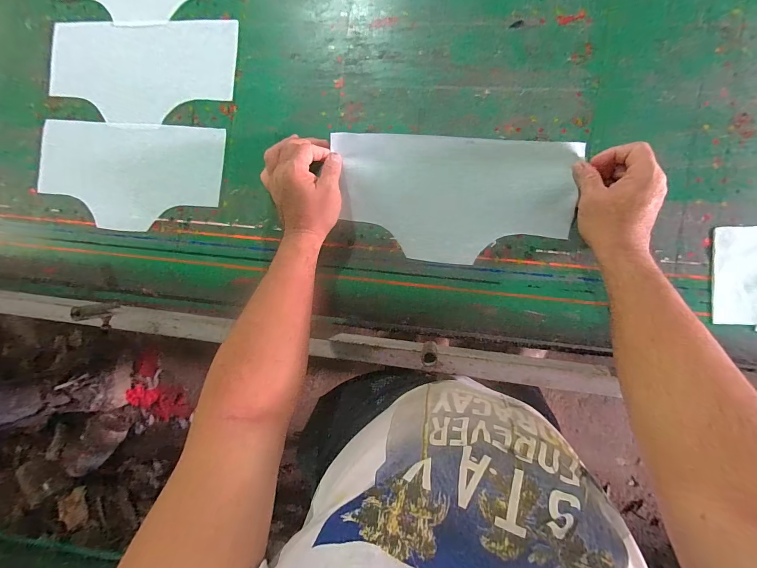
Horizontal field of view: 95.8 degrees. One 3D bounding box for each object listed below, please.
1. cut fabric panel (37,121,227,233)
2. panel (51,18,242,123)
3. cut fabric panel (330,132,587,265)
[{"bbox_3d":[-0.408,-0.173,0.553,0.328,0.011,0.165,7,93,8],"label":"cut fabric panel"},{"bbox_3d":[-0.389,-0.338,0.549,0.340,0.011,0.155,8,92,11],"label":"panel"},{"bbox_3d":[0.098,-0.113,0.459,0.306,0.035,0.159,4,89,9],"label":"cut fabric panel"}]

